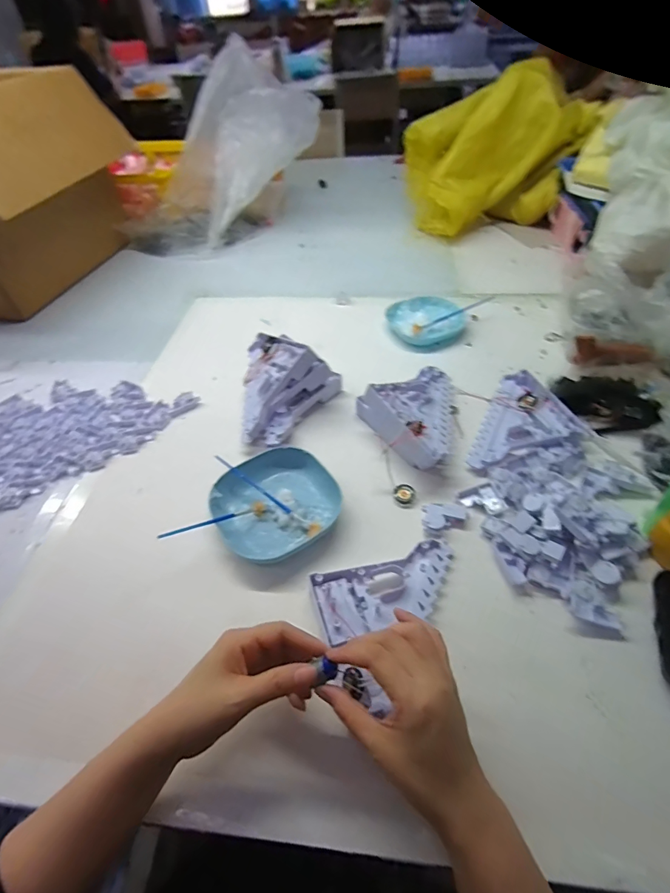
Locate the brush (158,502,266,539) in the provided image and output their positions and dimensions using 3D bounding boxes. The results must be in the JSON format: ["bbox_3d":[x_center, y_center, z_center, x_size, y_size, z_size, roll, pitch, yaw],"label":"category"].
[{"bbox_3d":[-0.137,0.085,0.476,0.122,0.013,0.012,-11,43,-36],"label":"brush"}]

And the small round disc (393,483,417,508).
[{"bbox_3d":[0.085,0.060,0.513,0.026,0.007,0.028,-2,48,2],"label":"small round disc"}]

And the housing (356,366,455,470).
[{"bbox_3d":[0.095,-0.054,0.567,0.128,0.061,0.203,6,49,9],"label":"housing"}]

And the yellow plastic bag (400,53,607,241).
[{"bbox_3d":[0.375,-0.673,0.975,0.376,0.262,0.235,-9,48,-4],"label":"yellow plastic bag"}]

